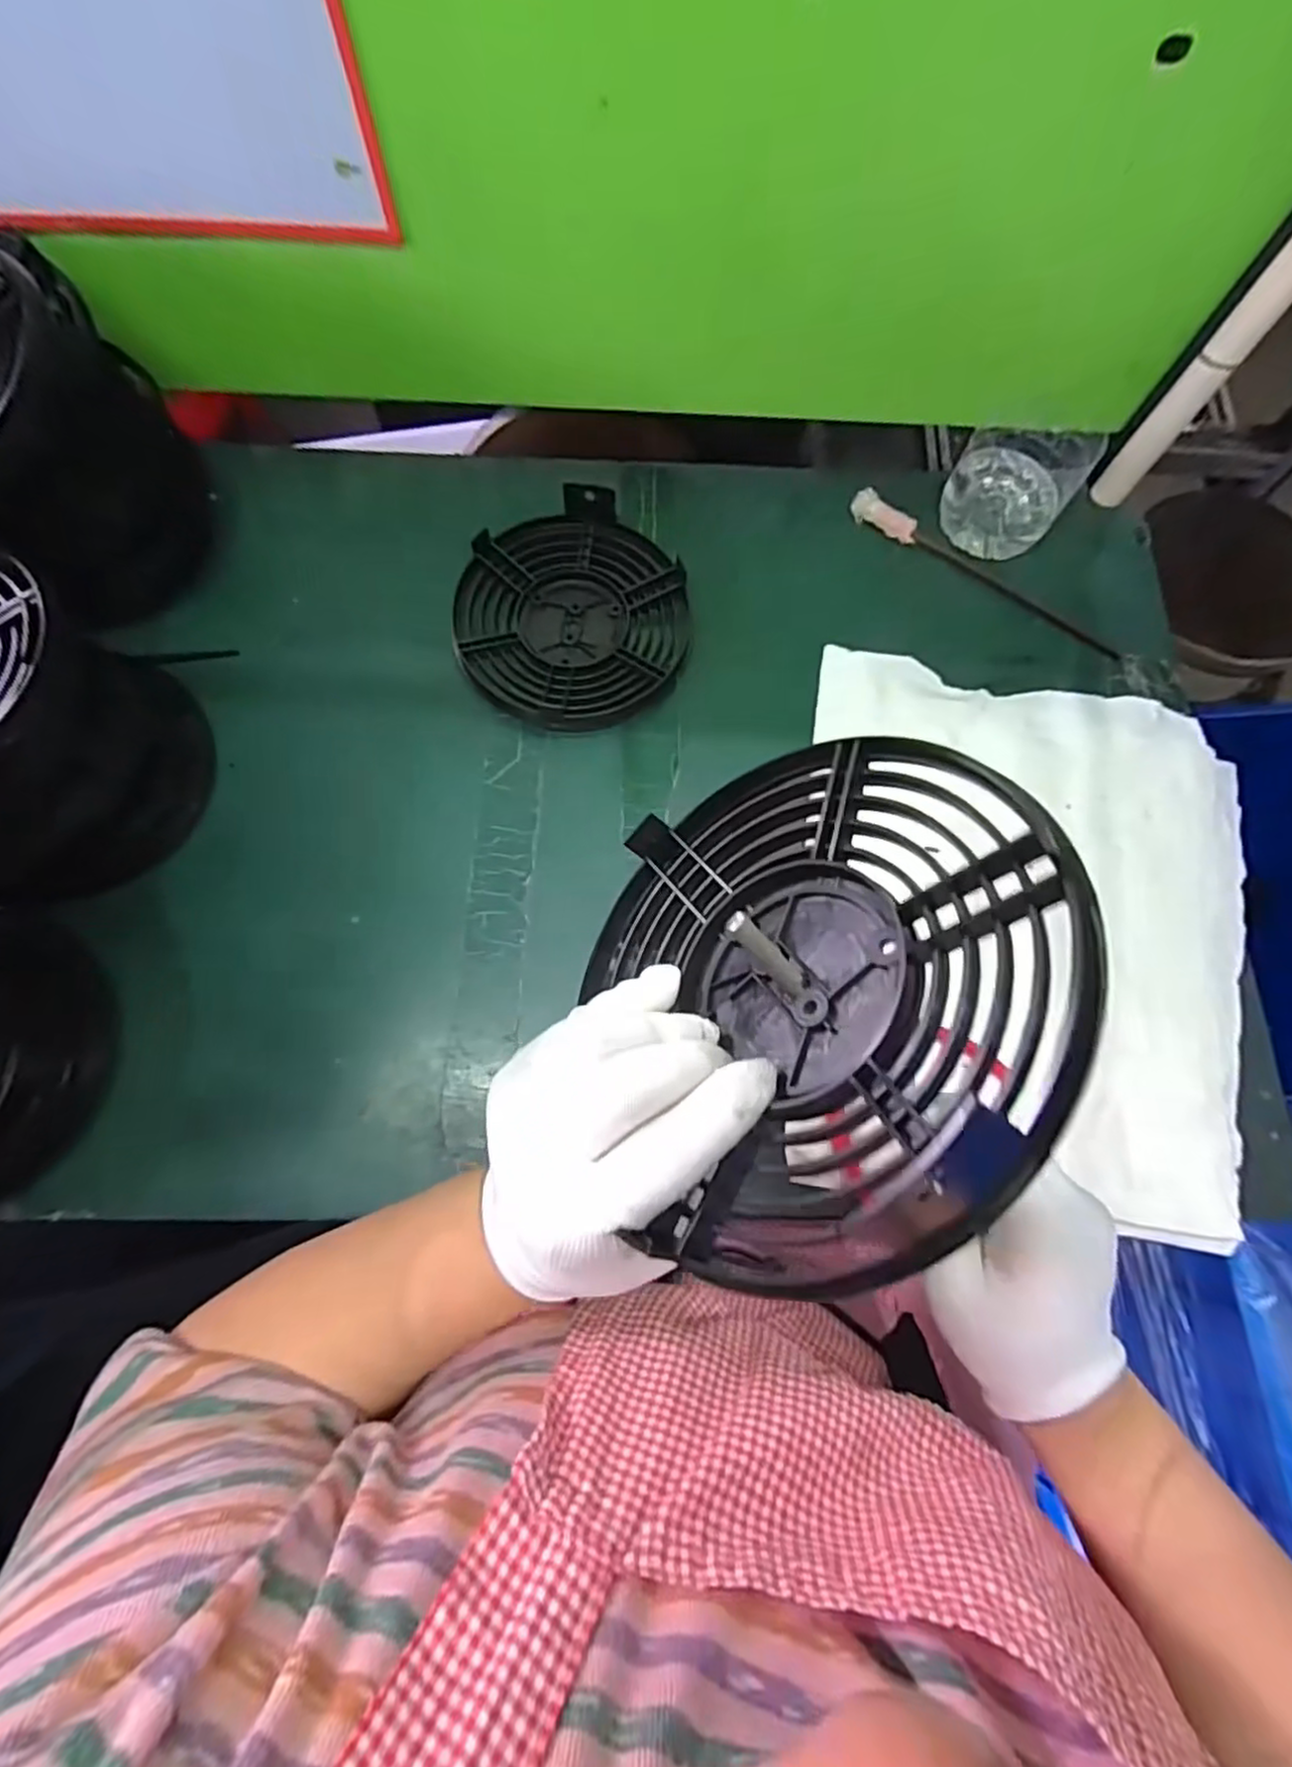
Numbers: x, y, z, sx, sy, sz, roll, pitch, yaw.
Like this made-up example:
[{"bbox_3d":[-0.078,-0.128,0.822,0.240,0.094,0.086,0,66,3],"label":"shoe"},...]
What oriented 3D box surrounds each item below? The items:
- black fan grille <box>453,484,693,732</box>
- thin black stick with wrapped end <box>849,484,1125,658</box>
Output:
[{"bbox_3d":[-0.057,-0.210,0.534,0.176,0.036,0.172,1,74,-2],"label":"black fan grille"},{"bbox_3d":[0.285,-0.261,0.580,0.251,0.022,0.022,32,75,7],"label":"thin black stick with wrapped end"}]

